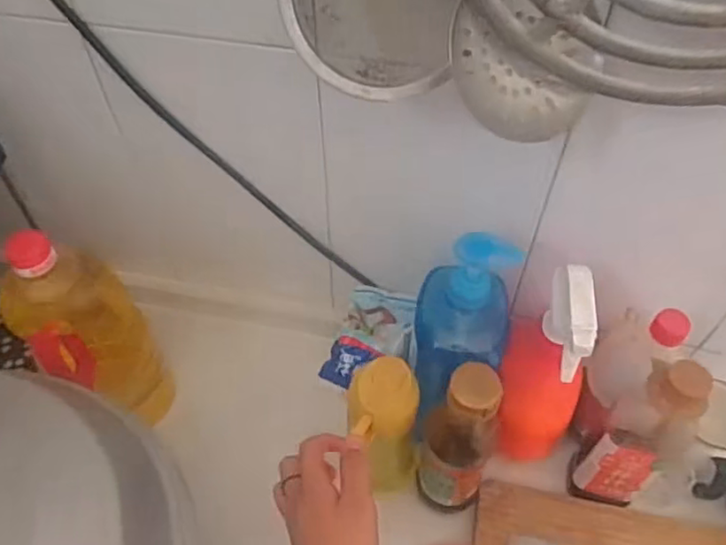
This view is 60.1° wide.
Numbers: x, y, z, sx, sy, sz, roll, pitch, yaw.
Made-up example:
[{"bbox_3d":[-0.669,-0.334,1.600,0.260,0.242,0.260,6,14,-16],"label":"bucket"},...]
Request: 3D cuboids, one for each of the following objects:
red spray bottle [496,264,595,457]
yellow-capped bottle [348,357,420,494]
[{"bbox_3d":[0.178,0.081,0.589,0.069,0.218,0.111,10,54,7],"label":"red spray bottle"},{"bbox_3d":[0.025,0.157,0.618,0.059,0.197,0.057,-9,53,-3],"label":"yellow-capped bottle"}]

